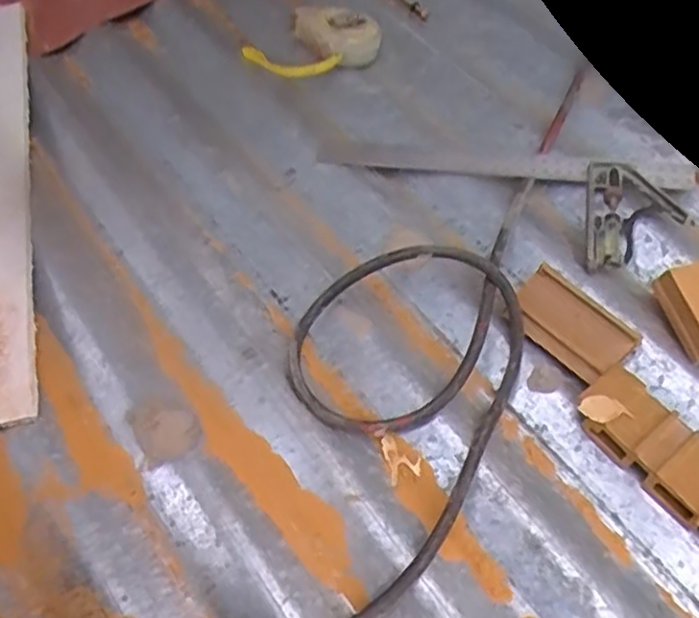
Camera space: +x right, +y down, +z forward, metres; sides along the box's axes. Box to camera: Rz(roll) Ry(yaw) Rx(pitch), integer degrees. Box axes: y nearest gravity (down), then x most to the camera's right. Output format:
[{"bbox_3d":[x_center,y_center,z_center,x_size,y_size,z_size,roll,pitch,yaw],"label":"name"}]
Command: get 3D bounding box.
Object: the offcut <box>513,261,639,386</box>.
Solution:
[{"bbox_3d":[0.154,0.011,0.480,0.082,0.008,0.050,39,90,15],"label":"offcut"}]

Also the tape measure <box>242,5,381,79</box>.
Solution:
[{"bbox_3d":[-0.034,-0.245,0.640,0.131,0.030,0.069,-17,59,-5],"label":"tape measure"}]

